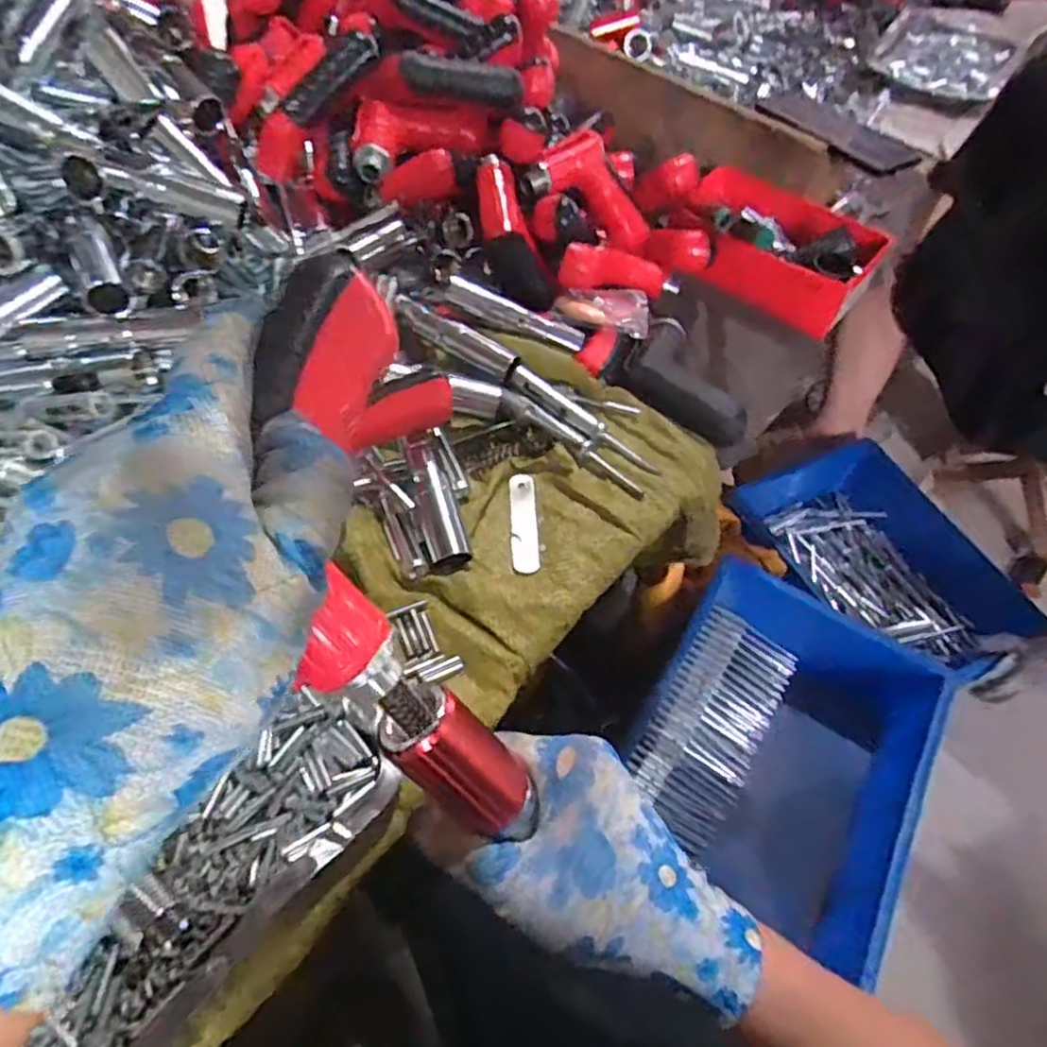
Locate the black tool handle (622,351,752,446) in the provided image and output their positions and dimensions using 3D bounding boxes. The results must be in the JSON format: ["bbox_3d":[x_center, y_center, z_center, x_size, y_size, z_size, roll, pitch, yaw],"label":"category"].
[{"bbox_3d":[0.132,-0.106,0.573,0.110,0.032,0.029,36,60,19],"label":"black tool handle"}]

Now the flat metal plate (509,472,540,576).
[{"bbox_3d":[0.000,-0.001,0.519,0.019,0.004,0.086,0,55,-5],"label":"flat metal plate"}]

